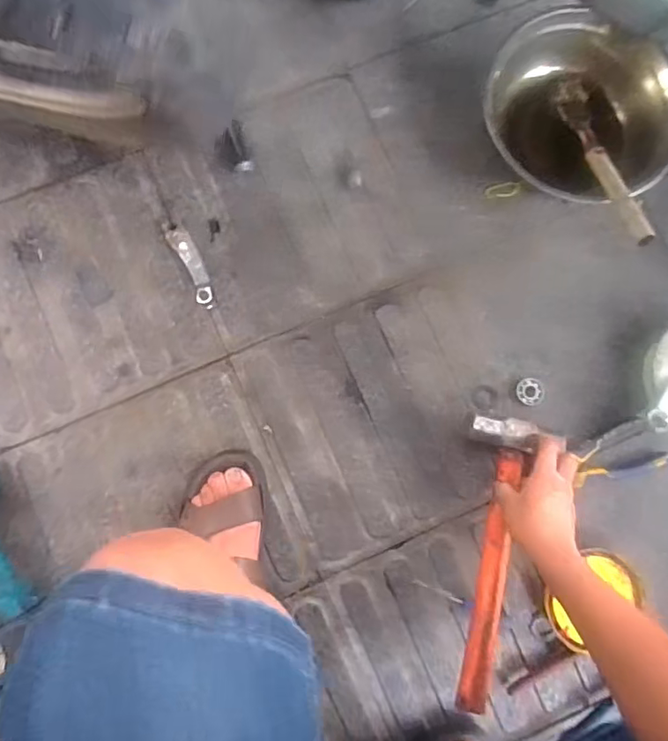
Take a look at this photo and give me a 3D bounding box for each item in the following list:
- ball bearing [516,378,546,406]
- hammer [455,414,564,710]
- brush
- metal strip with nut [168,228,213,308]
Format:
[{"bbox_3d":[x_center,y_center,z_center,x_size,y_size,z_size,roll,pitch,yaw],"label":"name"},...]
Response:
[{"bbox_3d":[0.253,0.026,0.680,0.036,0.007,0.037,-1,70,2],"label":"ball bearing"},{"bbox_3d":[0.186,0.210,0.604,0.097,0.041,0.313,14,74,-2],"label":"hammer"},{"bbox_3d":[0.325,-0.262,0.648,0.046,0.029,0.279,-3,59,-3],"label":"brush"},{"bbox_3d":[-0.180,-0.131,0.678,0.026,0.004,0.110,-25,87,-5],"label":"metal strip with nut"}]

